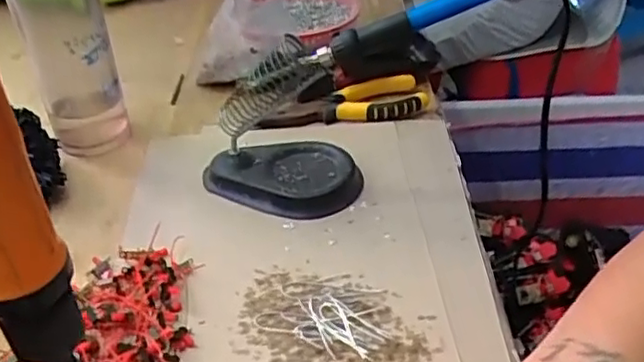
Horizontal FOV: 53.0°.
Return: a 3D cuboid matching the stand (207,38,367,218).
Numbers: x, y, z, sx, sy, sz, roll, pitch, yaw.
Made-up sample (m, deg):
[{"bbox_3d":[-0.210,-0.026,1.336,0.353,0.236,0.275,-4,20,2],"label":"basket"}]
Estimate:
[{"bbox_3d":[-0.032,-0.039,0.456,0.116,0.110,0.075,-5,37,-2],"label":"stand"}]

